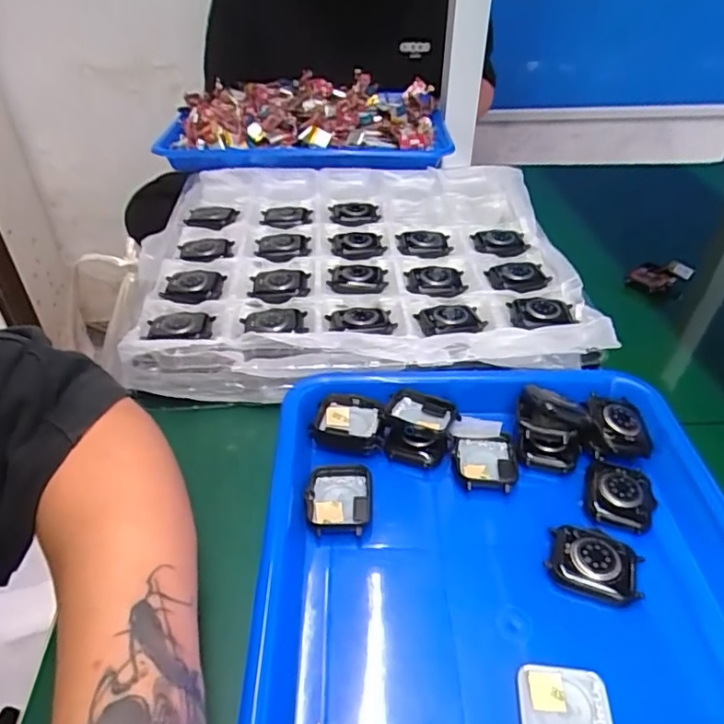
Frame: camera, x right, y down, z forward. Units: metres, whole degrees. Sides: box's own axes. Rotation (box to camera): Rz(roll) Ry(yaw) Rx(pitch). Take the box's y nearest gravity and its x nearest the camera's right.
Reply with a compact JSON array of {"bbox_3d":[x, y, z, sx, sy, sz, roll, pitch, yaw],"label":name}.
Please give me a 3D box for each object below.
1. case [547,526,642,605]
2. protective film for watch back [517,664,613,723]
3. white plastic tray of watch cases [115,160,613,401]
[{"bbox_3d":[0.123,0.106,0.304,0.046,0.009,0.035,17,42,20],"label":"case"},{"bbox_3d":[0.090,0.153,0.255,0.038,0.007,0.032,5,39,6],"label":"protective film for watch back"},{"bbox_3d":[-0.025,-0.105,0.519,0.380,0.034,0.328,-2,39,-2],"label":"white plastic tray of watch cases"}]

